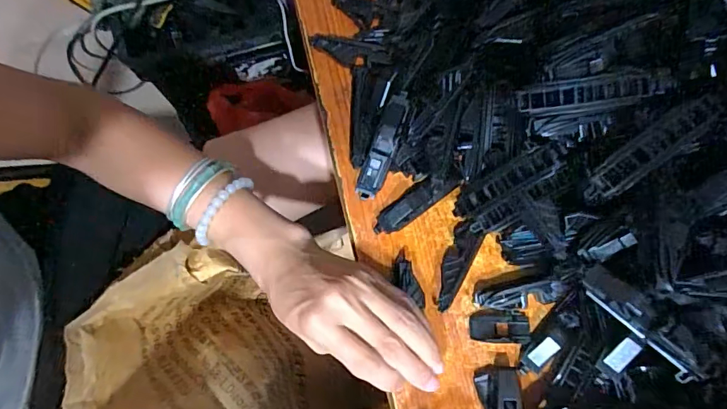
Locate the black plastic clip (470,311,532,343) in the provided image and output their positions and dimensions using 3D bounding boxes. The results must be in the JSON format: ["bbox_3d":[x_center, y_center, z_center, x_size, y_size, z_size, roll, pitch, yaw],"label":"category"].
[{"bbox_3d":[0.096,0.086,0.306,0.041,0.007,0.020,3,75,0],"label":"black plastic clip"}]

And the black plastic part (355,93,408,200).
[{"bbox_3d":[0.014,-0.041,0.317,0.017,0.011,0.078,20,96,5],"label":"black plastic part"}]

